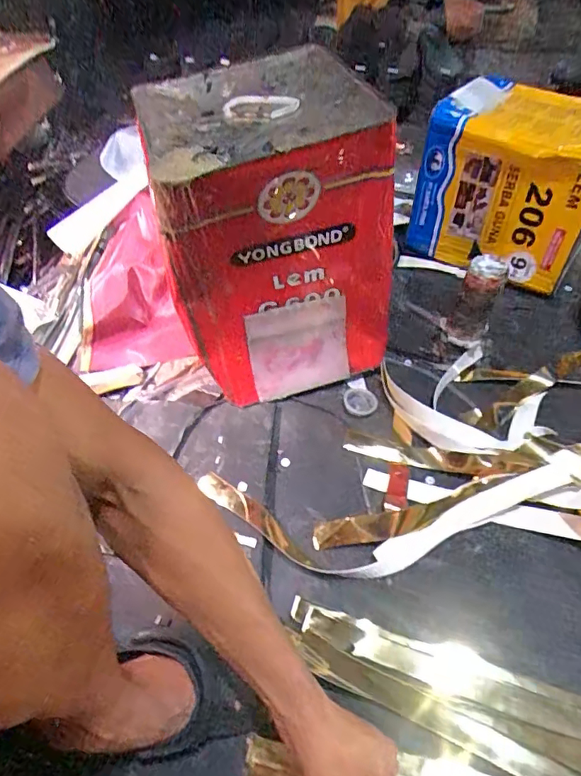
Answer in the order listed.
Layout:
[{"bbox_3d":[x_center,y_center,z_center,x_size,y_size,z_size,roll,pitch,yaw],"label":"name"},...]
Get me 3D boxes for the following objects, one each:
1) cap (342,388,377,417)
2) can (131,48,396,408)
[{"bbox_3d":[0.097,0.020,0.701,0.042,0.010,0.050,-32,54,-22],"label":"cap"},{"bbox_3d":[-0.018,-0.179,0.657,0.259,0.358,0.242,-12,49,-6],"label":"can"}]

